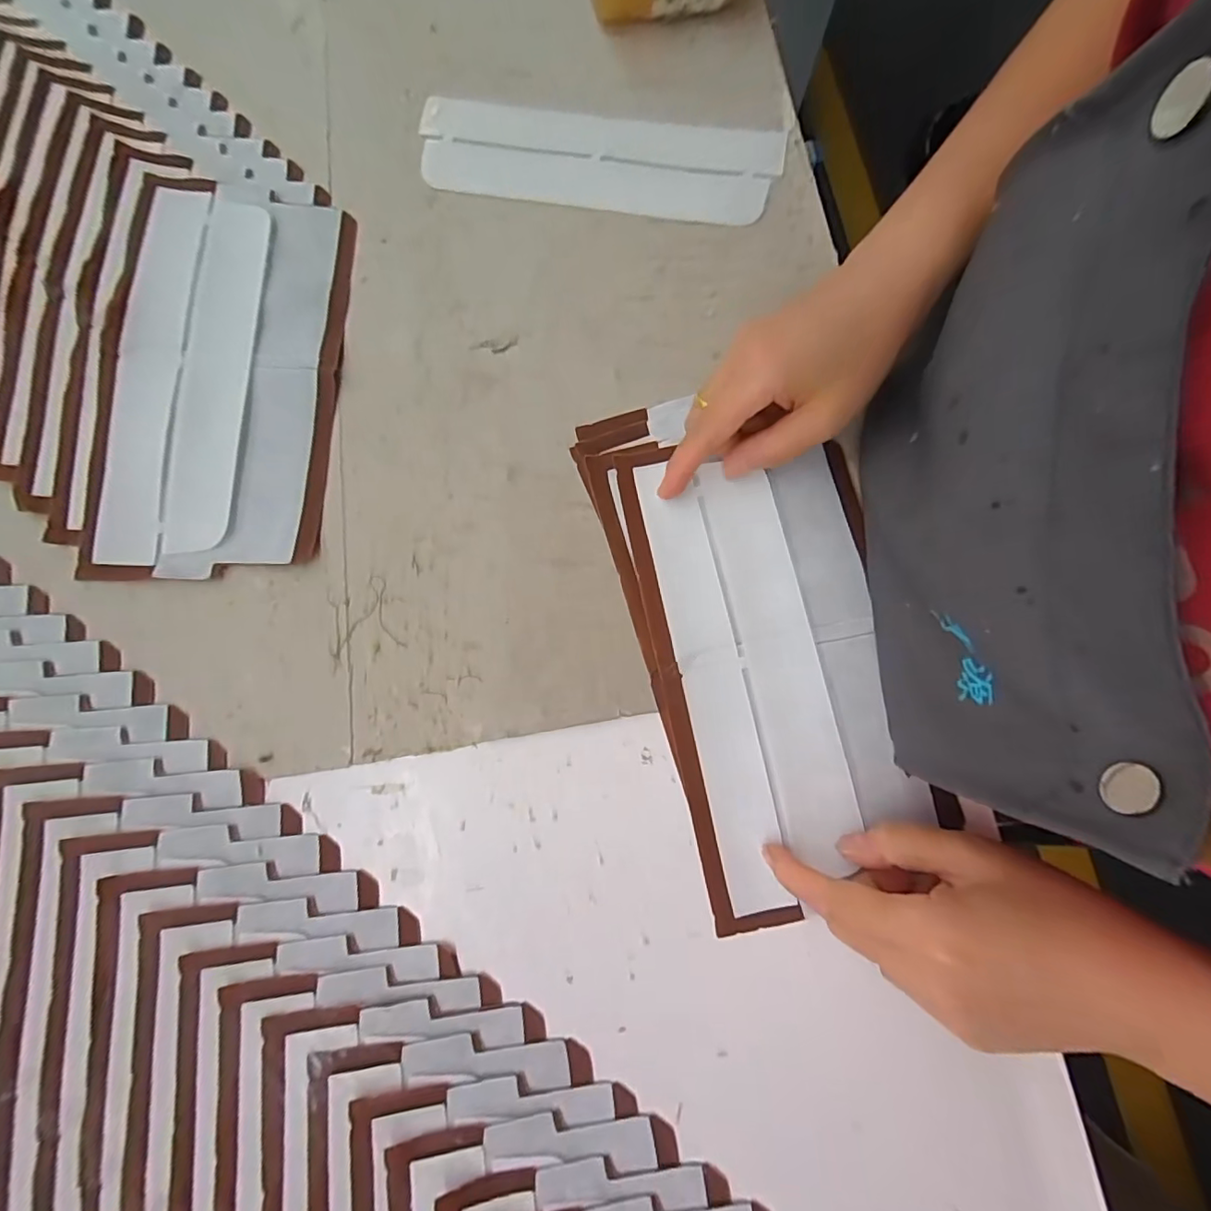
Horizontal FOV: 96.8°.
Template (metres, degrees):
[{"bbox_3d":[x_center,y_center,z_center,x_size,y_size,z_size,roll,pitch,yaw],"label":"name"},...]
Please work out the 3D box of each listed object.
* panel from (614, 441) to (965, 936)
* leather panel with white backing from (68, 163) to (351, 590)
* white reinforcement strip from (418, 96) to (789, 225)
[{"bbox_3d":[0.087,0.025,0.274,0.117,0.010,0.236,-12,80,1],"label":"panel"},{"bbox_3d":[-0.217,-0.134,0.306,0.126,0.011,0.238,1,79,-1],"label":"leather panel with white backing"},{"bbox_3d":[-0.005,-0.281,0.339,0.223,0.008,0.069,8,86,2],"label":"white reinforcement strip"}]

